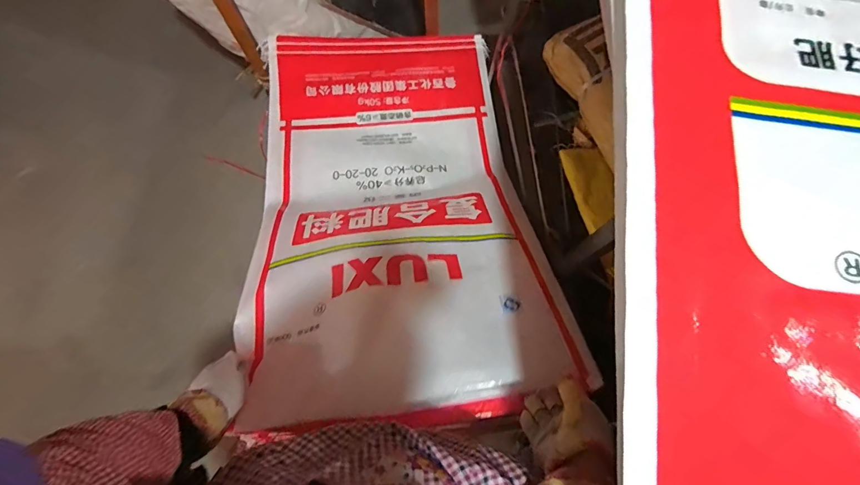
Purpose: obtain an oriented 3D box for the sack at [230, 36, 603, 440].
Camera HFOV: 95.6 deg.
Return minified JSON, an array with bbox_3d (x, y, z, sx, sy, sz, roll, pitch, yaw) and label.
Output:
[{"bbox_3d":[-0.093,-0.136,0.822,0.515,0.176,0.920,-6,50,-1],"label":"sack"}]

